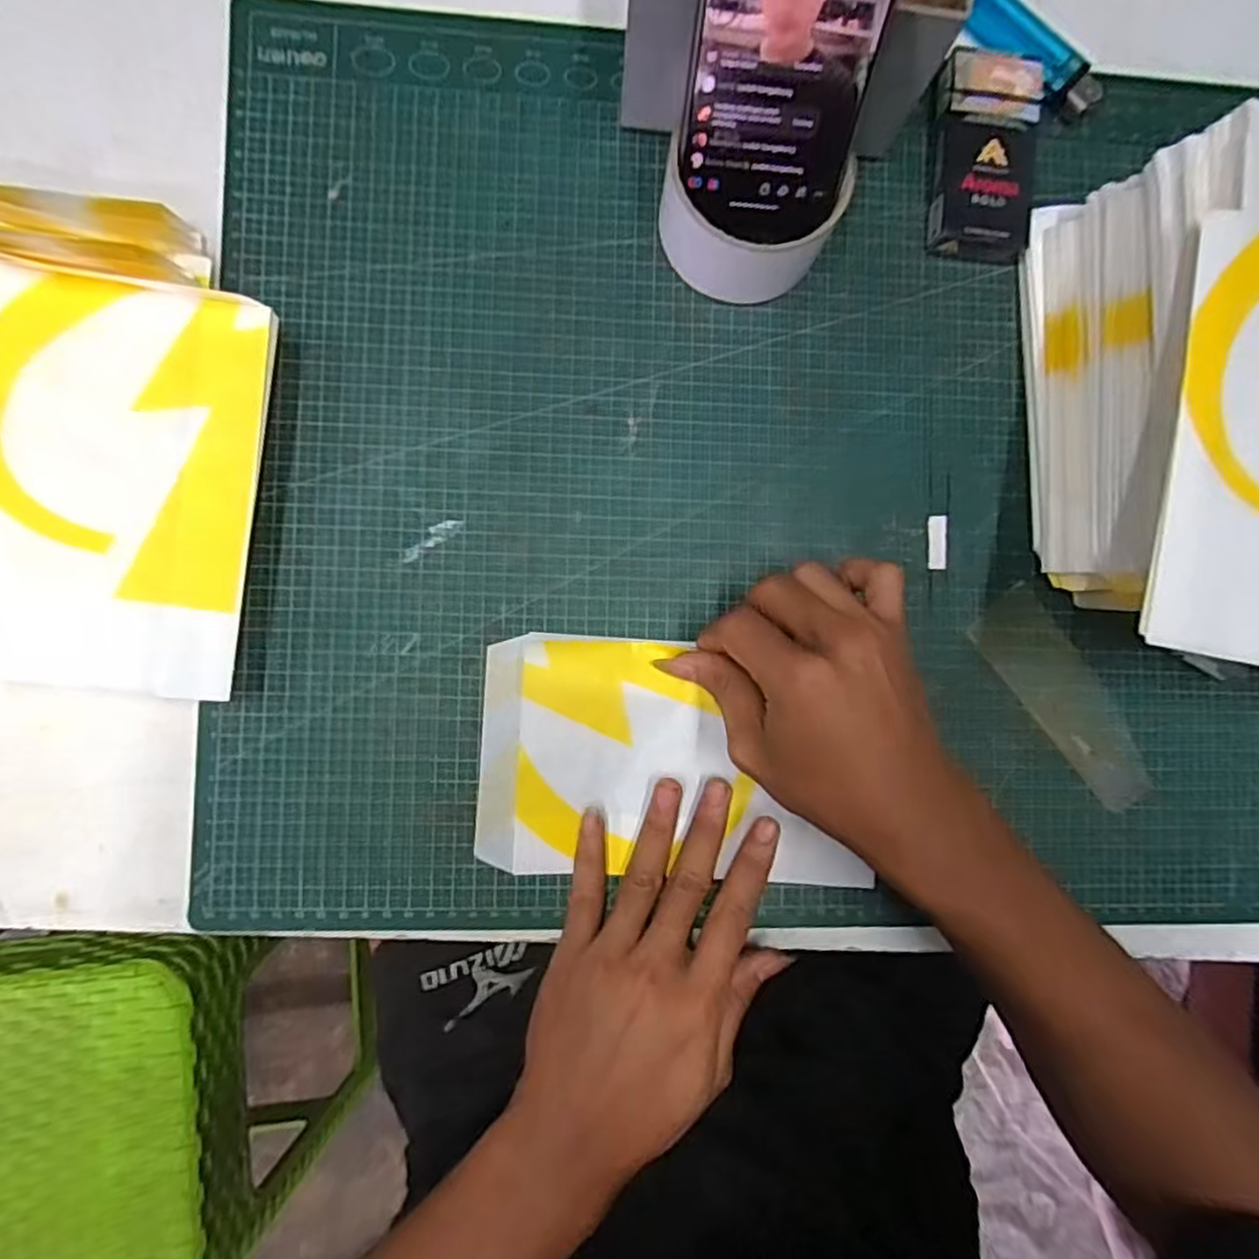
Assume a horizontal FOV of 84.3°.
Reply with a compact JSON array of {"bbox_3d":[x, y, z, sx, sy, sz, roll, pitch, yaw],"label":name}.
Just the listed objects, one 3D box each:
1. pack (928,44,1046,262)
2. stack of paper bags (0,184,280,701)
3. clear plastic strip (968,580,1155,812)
[{"bbox_3d":[0.181,-0.242,0.354,0.049,0.017,0.098,7,87,-4],"label":"pack"},{"bbox_3d":[-0.240,-0.085,0.304,0.152,0.048,0.214,6,87,-4],"label":"stack of paper bags"},{"bbox_3d":[0.224,0.036,0.355,0.040,0.004,0.122,-37,91,-5],"label":"clear plastic strip"}]

